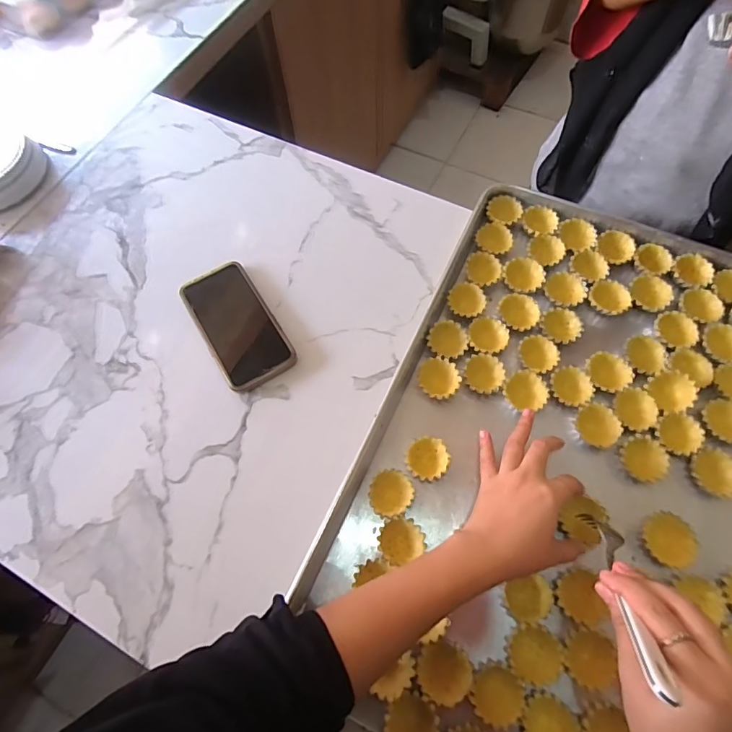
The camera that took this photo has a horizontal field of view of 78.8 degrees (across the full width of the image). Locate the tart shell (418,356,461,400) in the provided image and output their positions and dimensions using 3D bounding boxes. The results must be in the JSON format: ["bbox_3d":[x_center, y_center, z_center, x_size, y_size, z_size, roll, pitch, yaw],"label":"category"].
[{"bbox_3d":[0.080,0.014,0.487,0.042,0.017,0.045,-1,66,2],"label":"tart shell"}]

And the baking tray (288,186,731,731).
[{"bbox_3d":[0.216,0.092,0.439,0.401,0.026,0.607,23,69,12],"label":"baking tray"}]

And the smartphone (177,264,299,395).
[{"bbox_3d":[-0.150,-0.049,0.525,0.082,0.019,0.161,-29,68,-10],"label":"smartphone"}]

